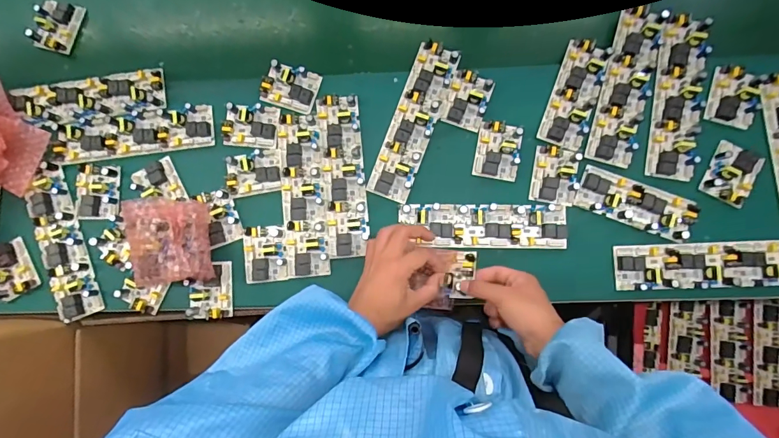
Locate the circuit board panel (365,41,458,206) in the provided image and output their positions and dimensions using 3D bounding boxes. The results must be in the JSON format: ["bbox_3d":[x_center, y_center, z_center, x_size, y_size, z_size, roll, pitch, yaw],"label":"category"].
[{"bbox_3d":[0.037,-0.145,0.627,0.057,0.014,0.237,20,86,4],"label":"circuit board panel"}]

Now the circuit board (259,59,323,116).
[{"bbox_3d":[-0.150,-0.198,0.635,0.083,0.016,0.064,17,86,3],"label":"circuit board"}]

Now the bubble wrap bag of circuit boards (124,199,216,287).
[{"bbox_3d":[-0.297,0.033,0.581,0.093,0.098,0.111,-11,85,1],"label":"bubble wrap bag of circuit boards"}]

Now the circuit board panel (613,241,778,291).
[{"bbox_3d":[0.480,0.065,0.591,0.321,0.014,0.062,-1,85,2],"label":"circuit board panel"}]

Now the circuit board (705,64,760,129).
[{"bbox_3d":[0.498,-0.176,0.614,0.062,0.011,0.078,11,86,3],"label":"circuit board"}]

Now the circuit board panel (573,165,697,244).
[{"bbox_3d":[0.353,-0.023,0.602,0.161,0.017,0.062,21,87,4],"label":"circuit board panel"}]

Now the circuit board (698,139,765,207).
[{"bbox_3d":[0.487,-0.064,0.601,0.061,0.016,0.082,26,87,4],"label":"circuit board"}]

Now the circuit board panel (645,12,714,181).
[{"bbox_3d":[0.417,-0.178,0.615,0.062,0.017,0.238,8,86,3],"label":"circuit board panel"}]

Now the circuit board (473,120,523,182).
[{"bbox_3d":[0.158,-0.100,0.617,0.062,0.023,0.080,9,86,3],"label":"circuit board"}]

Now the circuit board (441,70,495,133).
[{"bbox_3d":[0.114,-0.178,0.633,0.066,0.018,0.082,20,86,4],"label":"circuit board"}]

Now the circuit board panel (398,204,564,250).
[{"bbox_3d":[0.134,0.009,0.608,0.231,0.021,0.061,1,86,2],"label":"circuit board panel"}]

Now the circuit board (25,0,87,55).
[{"bbox_3d":[-0.532,-0.309,0.681,0.061,0.035,0.081,19,84,4],"label":"circuit board"}]

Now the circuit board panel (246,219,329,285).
[{"bbox_3d":[-0.149,0.047,0.618,0.120,0.014,0.080,-7,85,2],"label":"circuit board panel"}]

